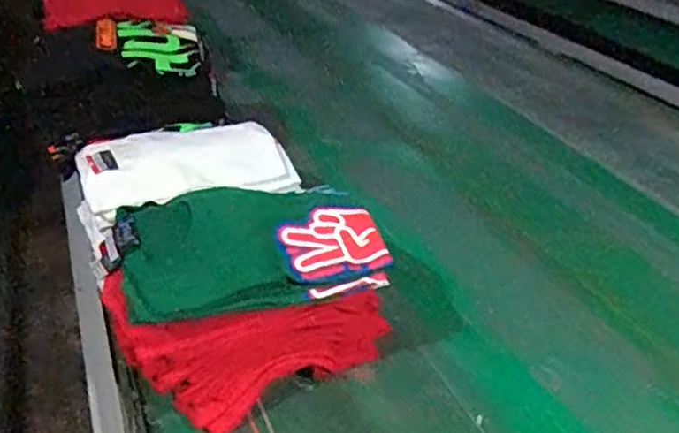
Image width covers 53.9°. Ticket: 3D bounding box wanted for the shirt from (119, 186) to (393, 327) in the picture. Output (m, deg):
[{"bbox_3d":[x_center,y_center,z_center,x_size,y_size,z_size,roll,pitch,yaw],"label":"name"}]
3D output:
[{"bbox_3d":[-0.101,0.030,0.787,0.294,0.068,0.180,-6,33,-8],"label":"shirt"}]

